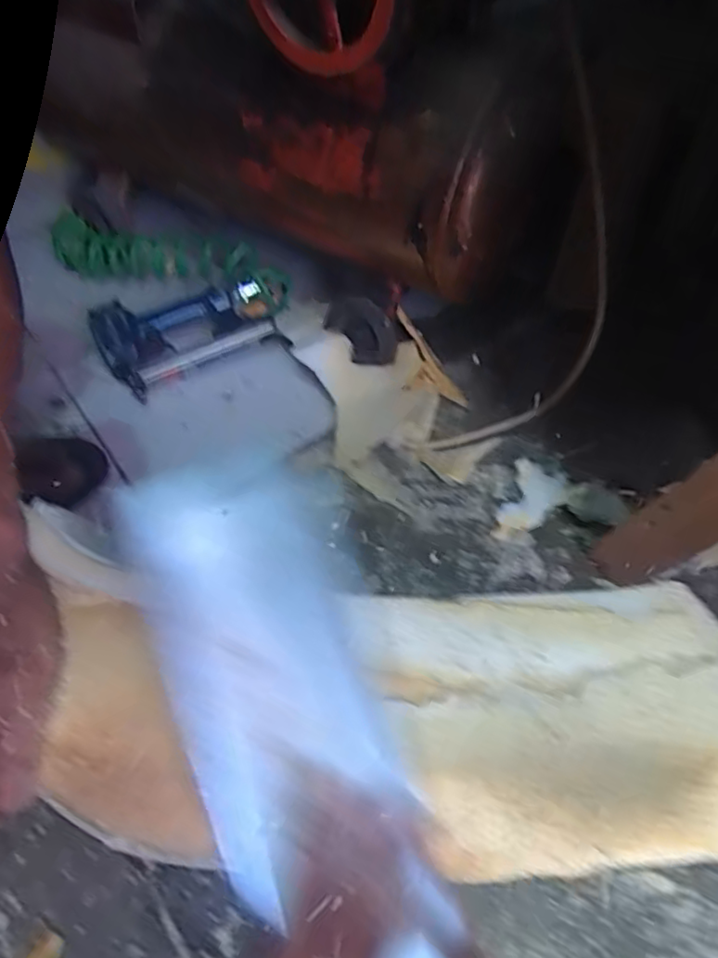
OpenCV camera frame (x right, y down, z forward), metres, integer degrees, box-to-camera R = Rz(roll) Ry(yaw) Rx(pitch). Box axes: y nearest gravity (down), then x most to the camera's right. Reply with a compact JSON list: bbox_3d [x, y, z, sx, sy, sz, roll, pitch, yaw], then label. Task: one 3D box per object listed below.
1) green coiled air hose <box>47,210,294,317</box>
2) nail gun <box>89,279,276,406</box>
[{"bbox_3d":[-0.272,-0.302,0.876,0.372,0.055,0.091,13,54,11],"label":"green coiled air hose"},{"bbox_3d":[-0.208,-0.179,0.786,0.202,0.060,0.115,-25,56,-16],"label":"nail gun"}]

